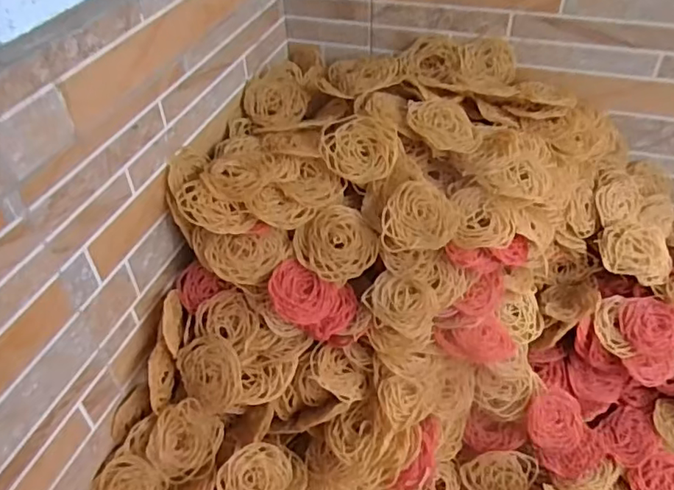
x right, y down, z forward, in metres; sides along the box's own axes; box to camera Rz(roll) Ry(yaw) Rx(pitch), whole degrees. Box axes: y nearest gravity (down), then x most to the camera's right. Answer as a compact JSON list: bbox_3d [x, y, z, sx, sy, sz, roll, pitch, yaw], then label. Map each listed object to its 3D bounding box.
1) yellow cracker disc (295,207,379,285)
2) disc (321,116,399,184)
[{"bbox_3d":[0.000,-0.001,0.484,0.065,0.010,0.061,0,86,2],"label":"yellow cracker disc"},{"bbox_3d":[0.019,-0.086,0.507,0.068,0.016,0.060,18,80,7],"label":"disc"}]

